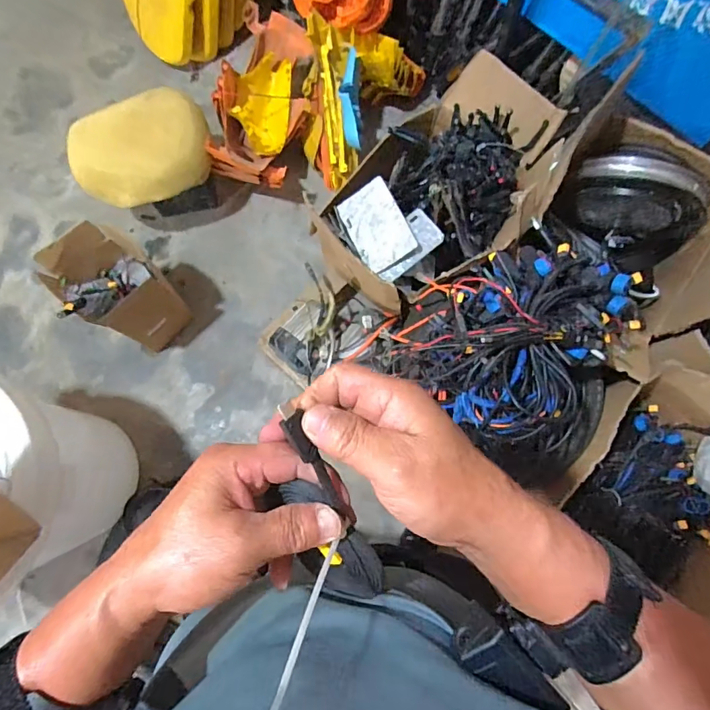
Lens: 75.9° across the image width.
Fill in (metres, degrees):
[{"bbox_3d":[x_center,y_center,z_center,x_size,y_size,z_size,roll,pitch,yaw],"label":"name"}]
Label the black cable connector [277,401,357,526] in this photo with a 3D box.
[{"bbox_3d":[-0.020,0.066,0.261,0.011,0.015,0.093,-29,117,-6],"label":"black cable connector"}]

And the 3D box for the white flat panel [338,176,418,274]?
[{"bbox_3d":[0.047,-0.282,0.997,0.119,0.019,0.191,-29,78,16],"label":"white flat panel"}]

